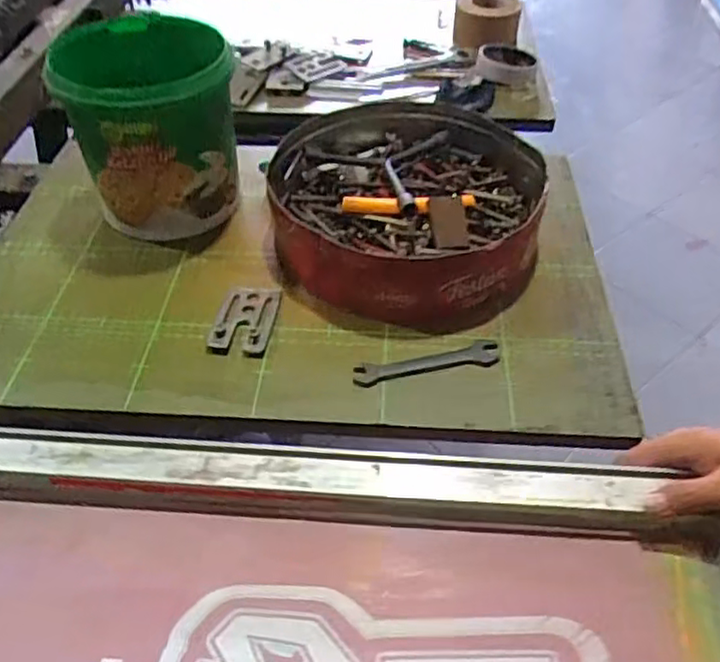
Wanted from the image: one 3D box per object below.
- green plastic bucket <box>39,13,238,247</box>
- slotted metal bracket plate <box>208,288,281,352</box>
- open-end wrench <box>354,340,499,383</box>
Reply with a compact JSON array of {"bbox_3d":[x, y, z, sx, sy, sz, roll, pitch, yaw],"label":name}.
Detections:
[{"bbox_3d":[-0.203,-0.193,0.660,0.147,0.170,0.130,9,46,8],"label":"green plastic bucket"},{"bbox_3d":[-0.102,-0.014,0.600,0.051,0.011,0.077,6,46,5],"label":"slotted metal bracket plate"},{"bbox_3d":[0.056,0.025,0.564,0.122,0.004,0.023,-8,46,-8],"label":"open-end wrench"}]

